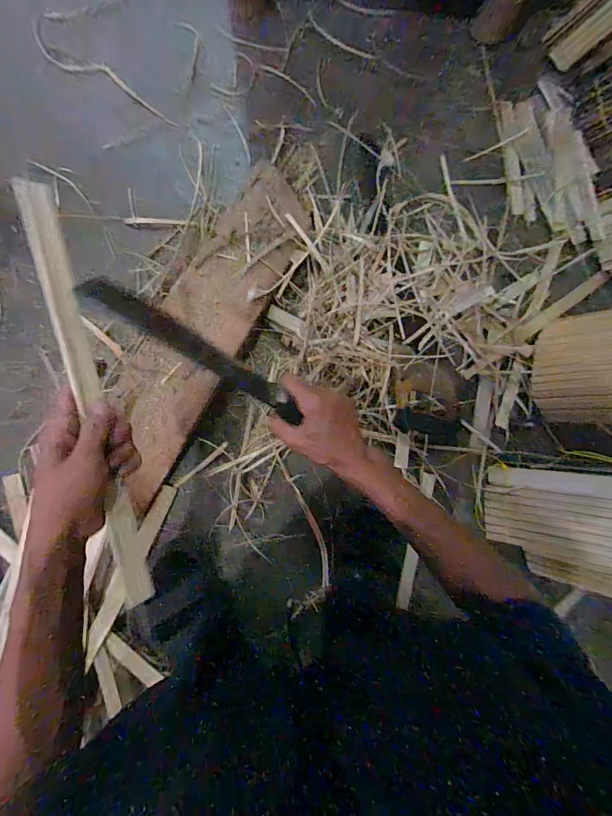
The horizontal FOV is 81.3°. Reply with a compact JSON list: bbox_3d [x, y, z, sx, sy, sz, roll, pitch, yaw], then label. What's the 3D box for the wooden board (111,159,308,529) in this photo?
[{"bbox_3d":[-0.149,-0.110,0.522,0.119,0.031,0.510,31,87,-17],"label":"wooden board"}]

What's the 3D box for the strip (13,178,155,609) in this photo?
[{"bbox_3d":[-0.198,-0.007,0.326,0.025,0.009,0.389,-15,95,-38],"label":"strip"}]

